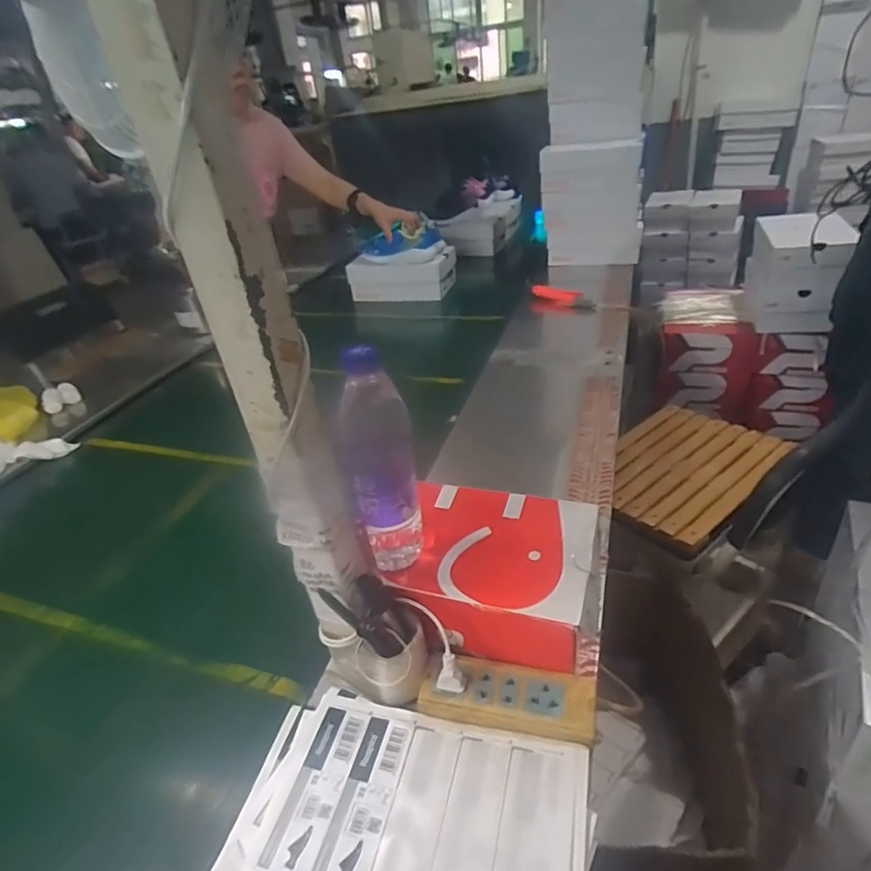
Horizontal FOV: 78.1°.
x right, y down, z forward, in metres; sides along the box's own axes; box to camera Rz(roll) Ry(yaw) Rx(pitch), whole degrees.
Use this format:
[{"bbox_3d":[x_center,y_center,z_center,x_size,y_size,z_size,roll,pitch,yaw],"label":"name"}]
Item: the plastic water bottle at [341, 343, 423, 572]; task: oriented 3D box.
[{"bbox_3d":[-0.047,0.025,0.477,0.051,0.203,0.061,-8,33,-1],"label":"plastic water bottle"}]

